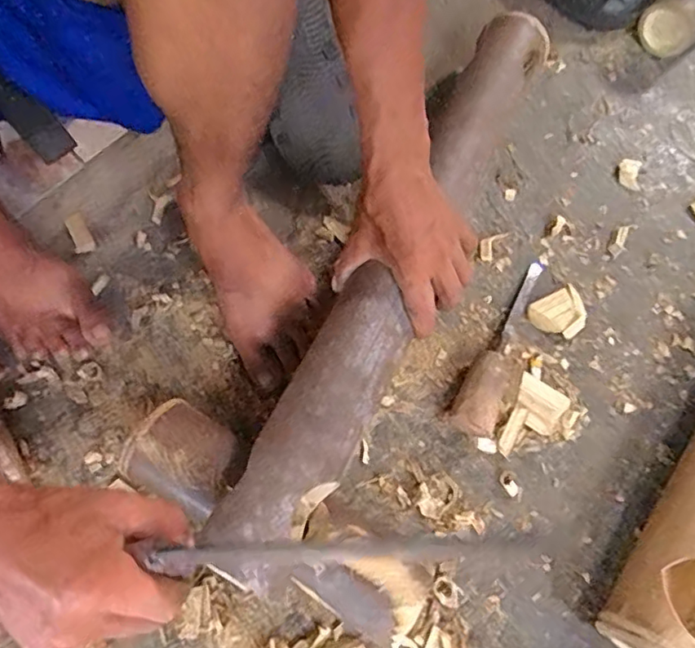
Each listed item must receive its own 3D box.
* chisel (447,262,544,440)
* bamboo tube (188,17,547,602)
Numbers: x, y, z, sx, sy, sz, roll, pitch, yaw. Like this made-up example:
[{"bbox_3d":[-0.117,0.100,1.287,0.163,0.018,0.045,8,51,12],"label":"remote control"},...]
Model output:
[{"bbox_3d":[0.158,0.016,0.575,0.052,0.039,0.215,23,70,6],"label":"chisel"},{"bbox_3d":[0.057,-0.070,0.539,0.077,0.079,0.636,25,66,8],"label":"bamboo tube"}]

